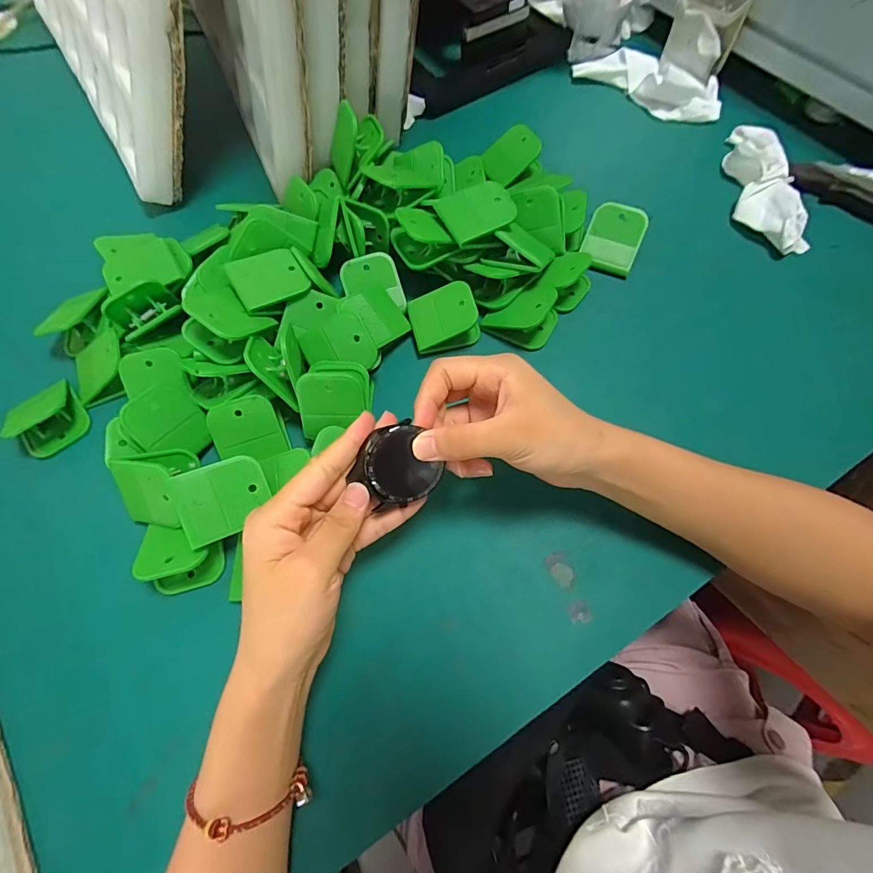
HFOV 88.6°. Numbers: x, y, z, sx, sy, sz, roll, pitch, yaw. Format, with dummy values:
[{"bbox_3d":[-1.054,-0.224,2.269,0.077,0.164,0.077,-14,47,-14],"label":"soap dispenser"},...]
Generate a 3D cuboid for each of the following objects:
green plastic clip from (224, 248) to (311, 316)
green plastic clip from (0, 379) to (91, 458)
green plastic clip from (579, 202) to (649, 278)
[{"bbox_3d":[-0.127,-0.119,0.344,0.052,0.007,0.046,-24,86,-20],"label":"green plastic clip"},{"bbox_3d":[-0.300,-0.014,0.346,0.032,0.034,0.054,28,72,13],"label":"green plastic clip"},{"bbox_3d":[0.156,-0.175,0.394,0.045,0.032,0.045,21,71,10],"label":"green plastic clip"}]

